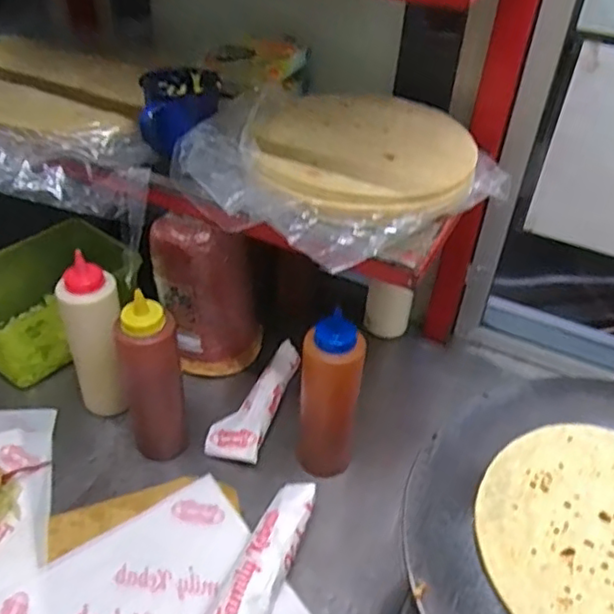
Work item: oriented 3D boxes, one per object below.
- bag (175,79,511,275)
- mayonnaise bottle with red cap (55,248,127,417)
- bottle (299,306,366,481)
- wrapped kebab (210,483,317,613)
[{"bbox_3d":[0.036,-0.142,0.587,0.223,0.049,0.272,36,49,29],"label":"bag"},{"bbox_3d":[-0.230,0.043,0.682,0.066,0.193,0.051,10,41,3],"label":"mayonnaise bottle with red cap"},{"bbox_3d":[0.021,0.097,0.633,0.068,0.188,0.051,11,41,5],"label":"bottle"},{"bbox_3d":[-0.049,0.247,0.564,0.062,0.034,0.199,18,42,12],"label":"wrapped kebab"}]

